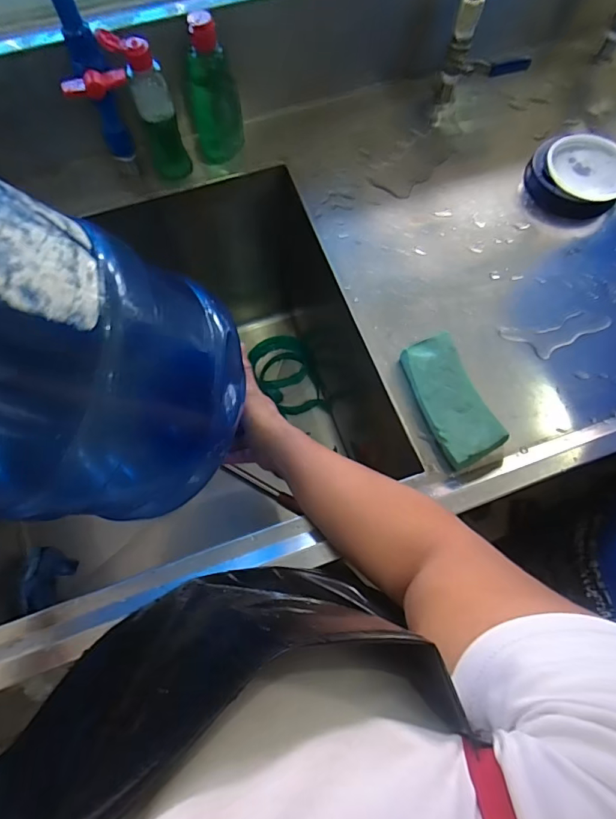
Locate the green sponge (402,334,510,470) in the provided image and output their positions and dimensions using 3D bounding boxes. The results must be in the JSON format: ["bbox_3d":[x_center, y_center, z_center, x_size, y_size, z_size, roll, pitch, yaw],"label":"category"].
[{"bbox_3d":[0.154,-0.012,0.516,0.066,0.026,0.142,-21,72,-8],"label":"green sponge"}]

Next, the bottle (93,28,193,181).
[{"bbox_3d":[-0.183,-0.353,0.568,0.062,0.170,0.046,-17,73,-7],"label":"bottle"}]

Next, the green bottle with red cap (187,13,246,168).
[{"bbox_3d":[-0.116,-0.395,0.582,0.059,0.168,0.065,-7,70,-4],"label":"green bottle with red cap"}]

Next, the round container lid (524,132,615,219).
[{"bbox_3d":[0.355,-0.306,0.611,0.122,0.048,0.105,-9,70,-4],"label":"round container lid"}]

